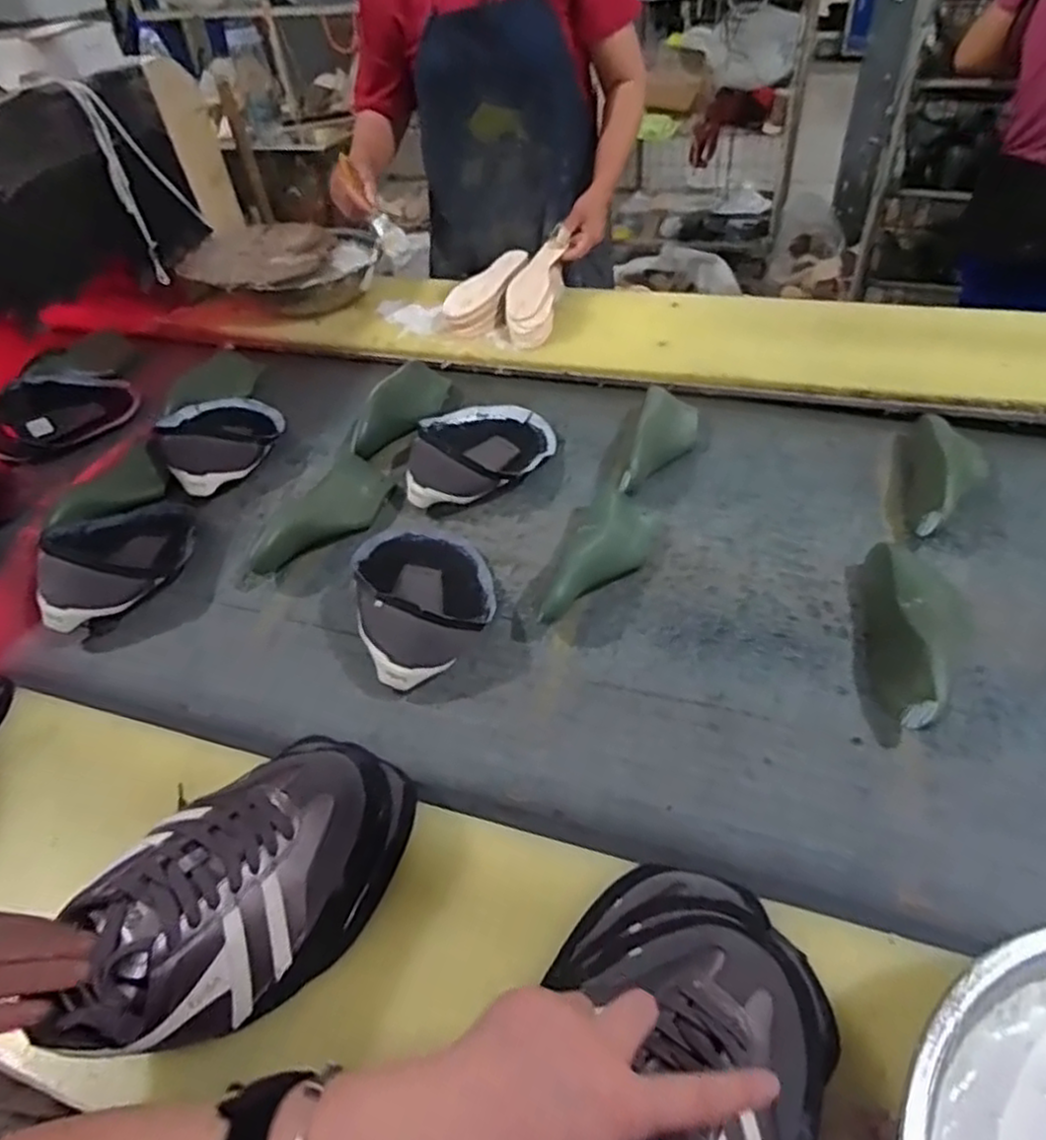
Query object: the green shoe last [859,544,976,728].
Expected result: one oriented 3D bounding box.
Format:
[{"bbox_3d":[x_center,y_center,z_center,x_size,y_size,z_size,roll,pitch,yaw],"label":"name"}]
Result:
[{"bbox_3d":[0.415,0.067,0.740,0.095,0.075,0.233,8,46,14],"label":"green shoe last"}]

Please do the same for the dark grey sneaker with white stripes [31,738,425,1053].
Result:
[{"bbox_3d":[-0.193,0.224,0.525,0.132,0.127,0.252,32,56,32],"label":"dark grey sneaker with white stripes"}]

